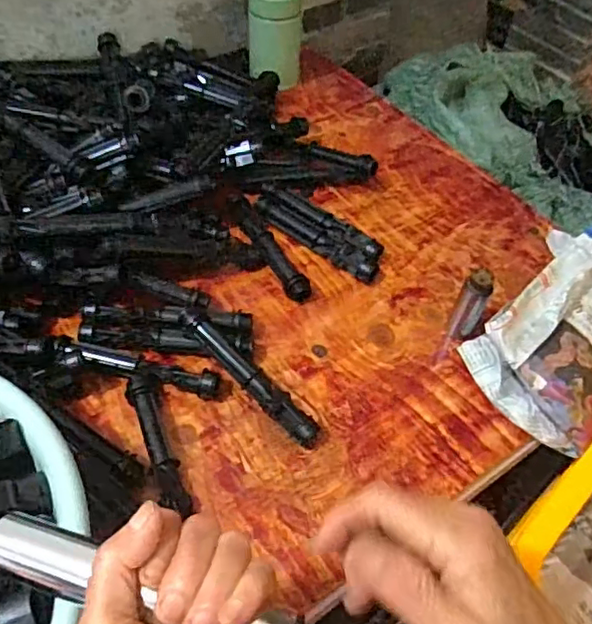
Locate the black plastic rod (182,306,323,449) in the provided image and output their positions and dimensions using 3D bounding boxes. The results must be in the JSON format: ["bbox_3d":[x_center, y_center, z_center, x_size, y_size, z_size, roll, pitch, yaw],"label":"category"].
[{"bbox_3d":[-0.036,0.049,0.482,0.145,0.020,0.023,44,60,13],"label":"black plastic rod"}]

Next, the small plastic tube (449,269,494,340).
[{"bbox_3d":[0.150,-0.005,0.521,0.021,0.078,0.017,26,54,15],"label":"small plastic tube"}]

